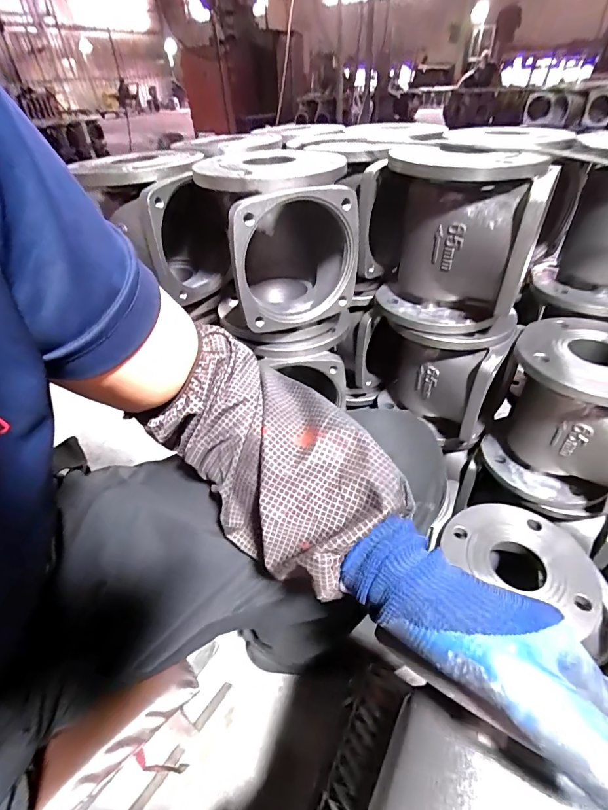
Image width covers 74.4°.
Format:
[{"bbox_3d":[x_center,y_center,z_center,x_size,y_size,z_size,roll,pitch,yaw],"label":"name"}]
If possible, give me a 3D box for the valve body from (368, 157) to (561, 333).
[{"bbox_3d":[0.190,-0.213,0.521,0.178,0.188,0.188,3,40,7],"label":"valve body"}]

